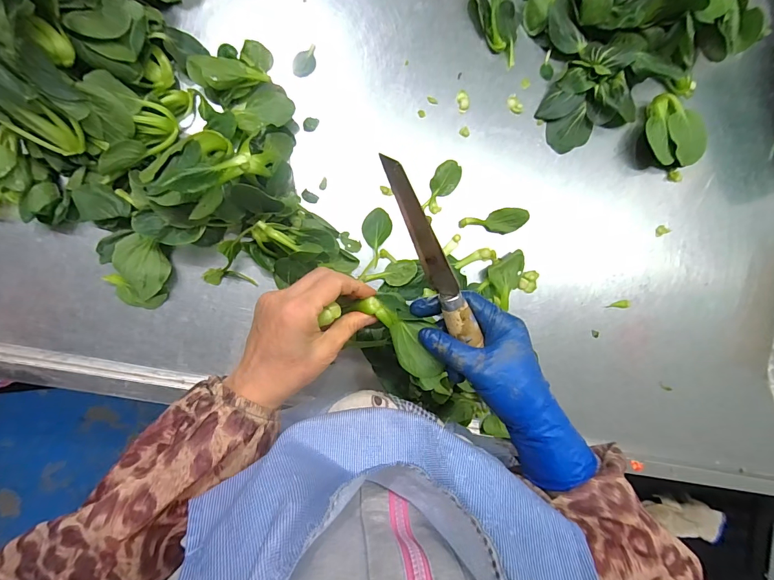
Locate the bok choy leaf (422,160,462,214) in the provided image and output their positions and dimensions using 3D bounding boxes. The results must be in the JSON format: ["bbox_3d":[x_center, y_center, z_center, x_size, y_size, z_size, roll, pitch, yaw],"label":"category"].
[{"bbox_3d":[0.063,-0.120,0.439,0.028,0.008,0.063,28,88,-7],"label":"bok choy leaf"}]

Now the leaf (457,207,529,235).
[{"bbox_3d":[0.125,-0.080,0.442,0.077,0.016,0.028,-6,92,-7],"label":"leaf"}]

